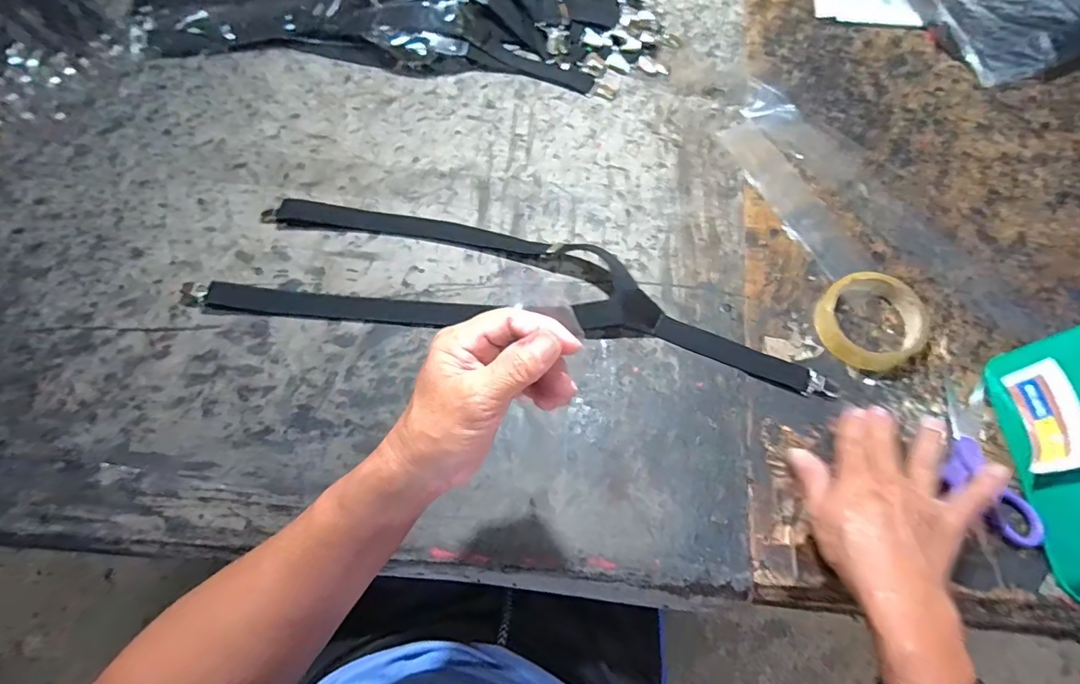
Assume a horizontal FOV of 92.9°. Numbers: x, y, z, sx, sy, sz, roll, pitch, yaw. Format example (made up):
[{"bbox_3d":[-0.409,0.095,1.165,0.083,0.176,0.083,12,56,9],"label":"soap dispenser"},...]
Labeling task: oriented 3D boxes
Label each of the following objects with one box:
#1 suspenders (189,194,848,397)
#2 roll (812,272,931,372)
[{"bbox_3d":[-0.038,-0.067,0.532,0.625,0.026,0.149,8,67,7],"label":"suspenders"},{"bbox_3d":[0.315,-0.021,0.488,0.089,0.031,0.091,-1,66,3],"label":"roll"}]

